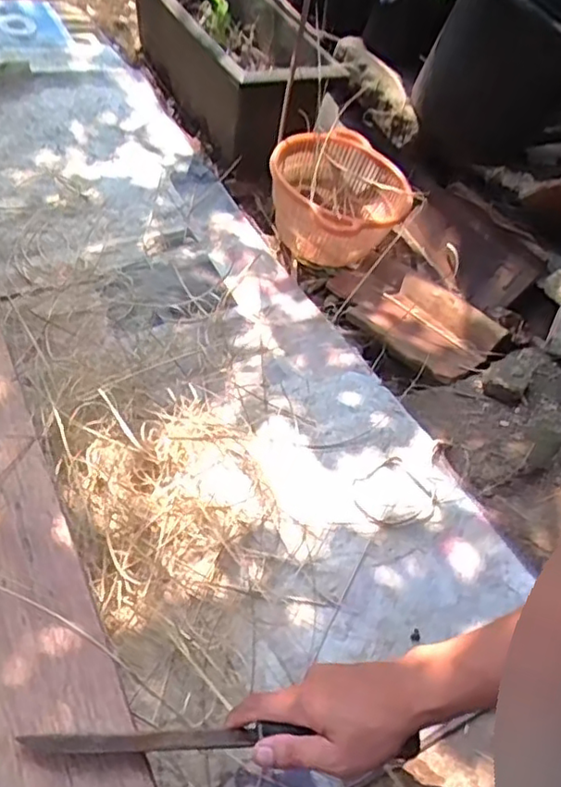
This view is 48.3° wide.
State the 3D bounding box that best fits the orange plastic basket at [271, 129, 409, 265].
[{"bbox_3d":[0.099,-0.341,1.115,0.249,0.154,0.289,17,48,3],"label":"orange plastic basket"}]

